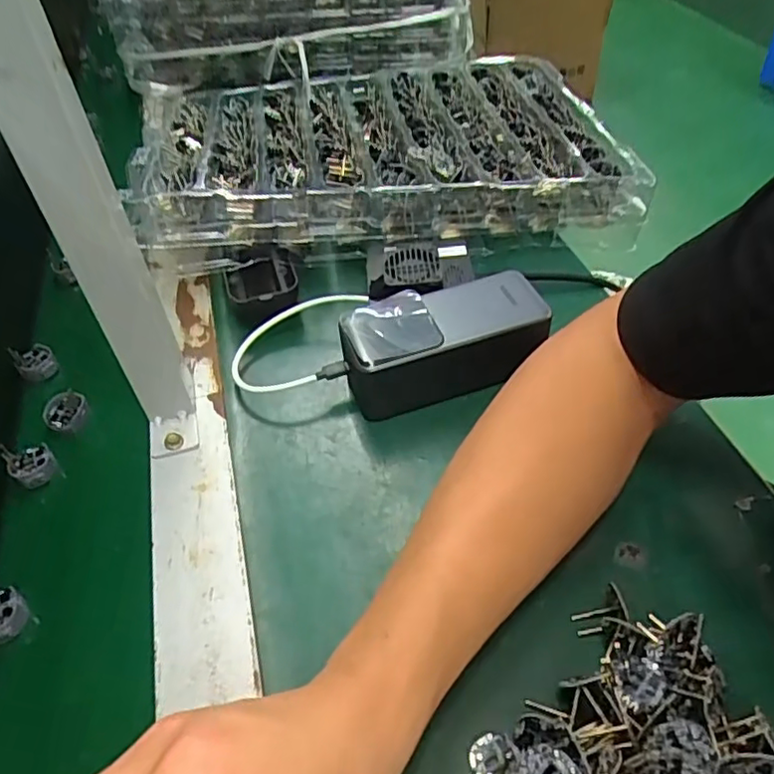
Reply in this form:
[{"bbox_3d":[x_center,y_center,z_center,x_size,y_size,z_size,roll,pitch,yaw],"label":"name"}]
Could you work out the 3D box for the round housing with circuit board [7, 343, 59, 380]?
[{"bbox_3d":[-0.260,-0.022,0.459,0.025,0.023,0.026,-2,47,2],"label":"round housing with circuit board"}]

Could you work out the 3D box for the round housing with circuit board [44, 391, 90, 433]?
[{"bbox_3d":[-0.219,0.017,0.426,0.028,0.012,0.028,-2,47,2],"label":"round housing with circuit board"}]

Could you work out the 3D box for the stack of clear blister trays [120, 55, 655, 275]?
[{"bbox_3d":[-0.009,-0.220,0.569,0.403,0.065,0.286,-7,47,-3],"label":"stack of clear blister trays"}]

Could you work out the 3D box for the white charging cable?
[{"bbox_3d":[-0.063,-0.029,0.438,0.085,0.029,0.089,6,48,9],"label":"white charging cable"}]

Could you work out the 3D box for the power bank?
[{"bbox_3d":[0.037,-0.028,0.413,0.128,0.060,0.060,-18,49,-13],"label":"power bank"}]

